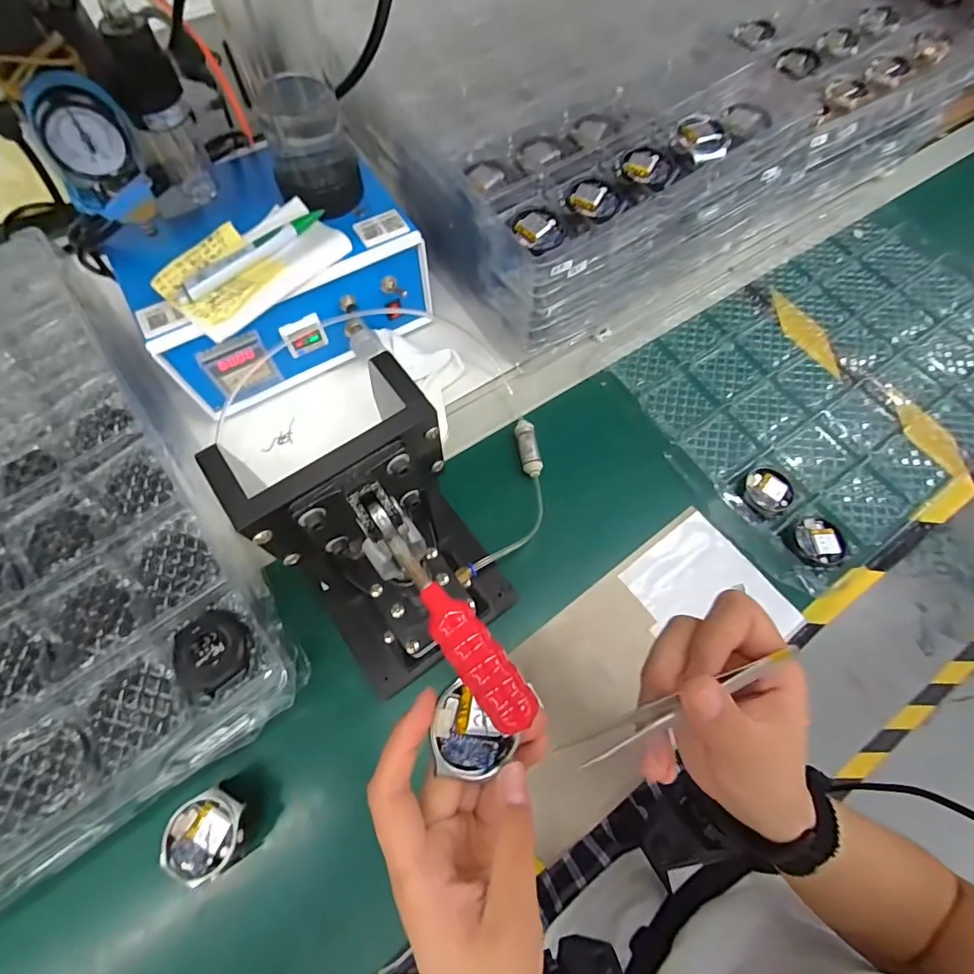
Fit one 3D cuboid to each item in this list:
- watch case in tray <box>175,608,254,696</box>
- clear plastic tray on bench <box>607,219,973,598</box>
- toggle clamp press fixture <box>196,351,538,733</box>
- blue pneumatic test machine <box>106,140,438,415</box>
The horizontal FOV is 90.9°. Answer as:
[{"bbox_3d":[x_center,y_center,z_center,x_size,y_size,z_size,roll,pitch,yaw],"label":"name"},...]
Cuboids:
[{"bbox_3d":[-0.174,0.105,0.304,0.046,0.010,0.045,-38,73,-16],"label":"watch case in tray"},{"bbox_3d":[0.368,-0.119,0.489,0.434,0.025,0.277,-33,72,-12],"label":"clear plastic tray on bench"},{"bbox_3d":[-0.030,0.055,0.281,0.096,0.234,0.156,-39,73,-14],"label":"toggle clamp press fixture"},{"bbox_3d":[-0.188,-0.198,0.441,0.230,0.115,0.202,-25,70,-12],"label":"blue pneumatic test machine"}]

